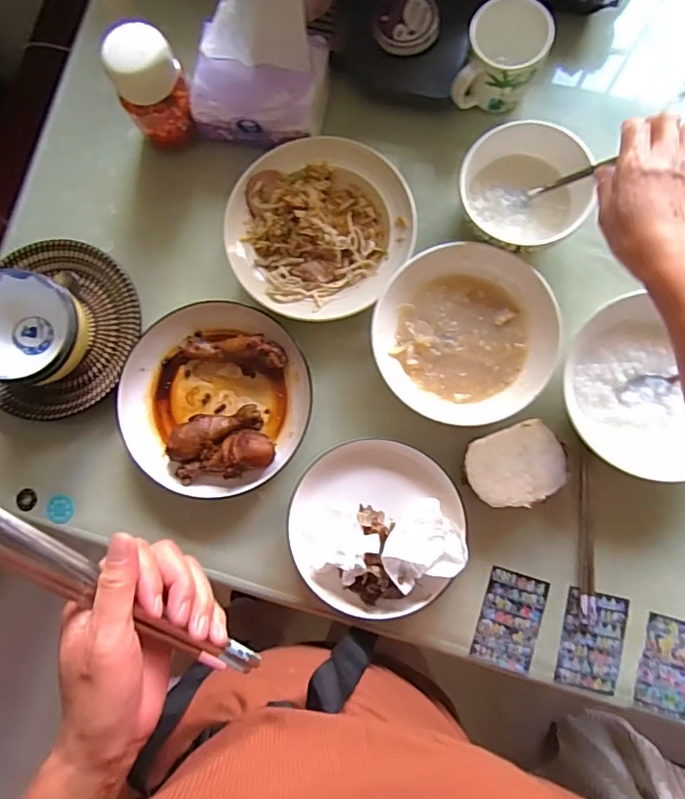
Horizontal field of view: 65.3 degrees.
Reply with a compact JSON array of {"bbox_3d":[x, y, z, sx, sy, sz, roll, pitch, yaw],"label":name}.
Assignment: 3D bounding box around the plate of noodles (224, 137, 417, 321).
[{"bbox_3d":[-0.028,-0.182,0.569,0.192,0.036,0.187,-1,83,4],"label":"plate of noodles"}]

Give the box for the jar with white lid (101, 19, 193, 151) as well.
[{"bbox_3d":[-0.202,-0.332,0.577,0.070,0.126,0.064,-1,83,4],"label":"jar with white lid"}]

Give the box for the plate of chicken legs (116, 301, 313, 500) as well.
[{"bbox_3d":[-0.135,-0.004,0.561,0.191,0.036,0.205,-1,83,4],"label":"plate of chicken legs"}]

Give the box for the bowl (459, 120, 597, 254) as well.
[{"bbox_3d":[0.183,-0.208,0.564,0.127,0.084,0.129,-1,83,4],"label":"bowl"}]

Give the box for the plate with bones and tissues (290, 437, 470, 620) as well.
[{"bbox_3d":[0.034,0.127,0.531,0.167,0.038,0.169,-1,83,4],"label":"plate with bones and tissues"}]

